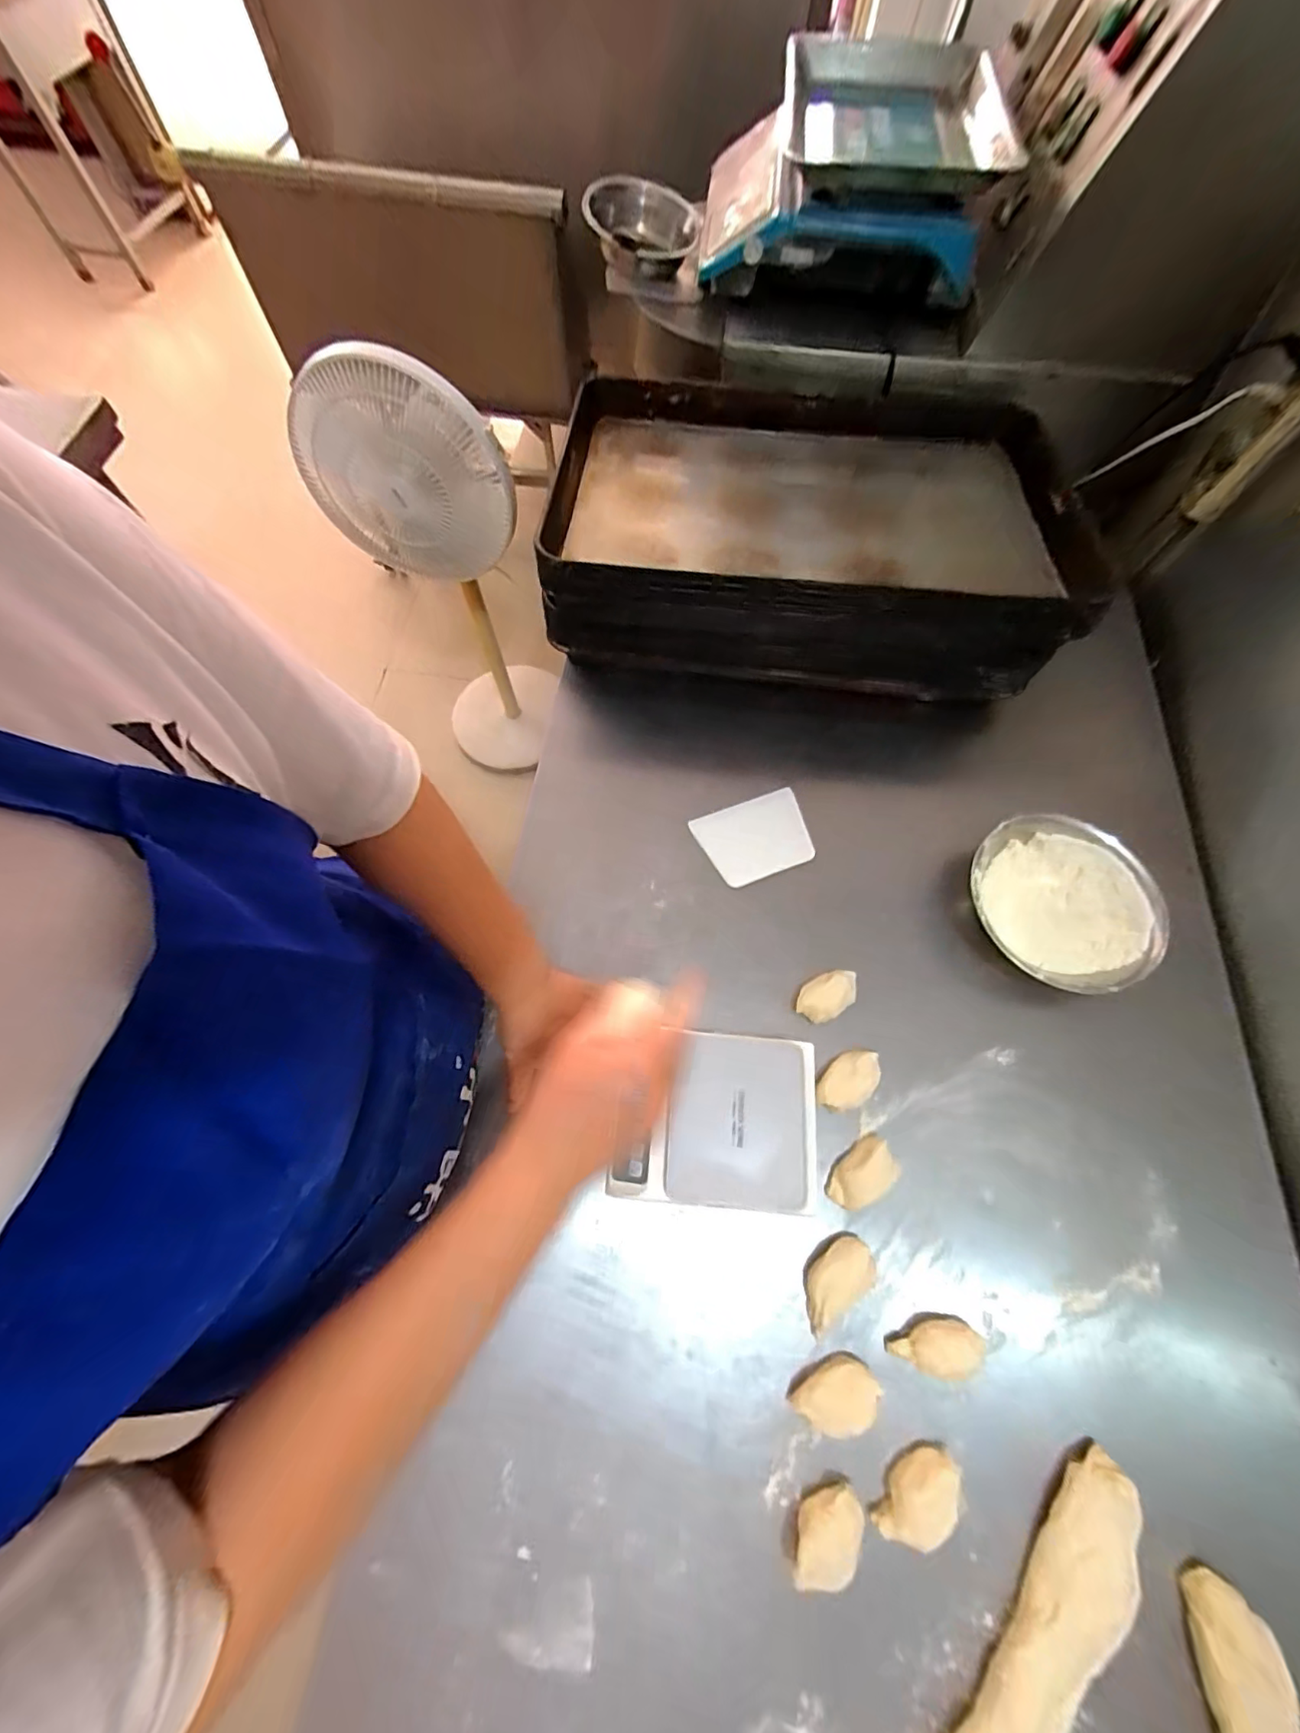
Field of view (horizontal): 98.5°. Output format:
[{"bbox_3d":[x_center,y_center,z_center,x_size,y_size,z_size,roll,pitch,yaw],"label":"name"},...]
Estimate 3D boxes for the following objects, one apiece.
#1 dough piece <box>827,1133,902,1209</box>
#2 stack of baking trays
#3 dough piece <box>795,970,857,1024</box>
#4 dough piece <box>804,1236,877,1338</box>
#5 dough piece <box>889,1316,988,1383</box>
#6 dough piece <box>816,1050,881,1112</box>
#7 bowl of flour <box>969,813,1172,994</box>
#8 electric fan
[{"bbox_3d":[0.194,0.284,0.517,0.066,0.033,0.043,-36,73,-14],"label":"dough piece"},{"bbox_3d":[0.212,-0.435,0.705,0.619,0.163,0.419,6,68,1],"label":"stack of baking trays"},{"bbox_3d":[0.182,0.131,0.571,0.065,0.020,0.041,-30,72,-12],"label":"dough piece"},{"bbox_3d":[0.157,0.354,0.478,0.034,0.035,0.078,42,73,14],"label":"dough piece"},{"bbox_3d":[0.238,0.401,0.465,0.073,0.038,0.039,4,68,0],"label":"dough piece"},{"bbox_3d":[0.191,0.210,0.546,0.070,0.024,0.041,-28,72,-12],"label":"dough piece"},{"bbox_3d":[0.437,0.035,0.599,0.175,0.068,0.183,1,68,-1],"label":"bowl of flour"},{"bbox_3d":[-0.406,-0.561,1.213,0.327,0.916,0.336,-22,69,-10],"label":"electric fan"}]

